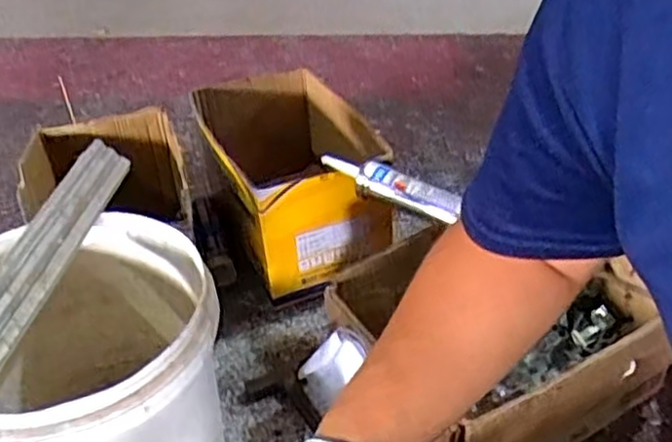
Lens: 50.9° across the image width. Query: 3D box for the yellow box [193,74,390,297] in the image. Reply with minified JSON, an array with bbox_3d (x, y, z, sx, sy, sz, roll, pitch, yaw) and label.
[{"bbox_3d":[-0.080,-0.078,1.225,0.245,0.234,0.393,-16,40,-15],"label":"yellow box"}]

